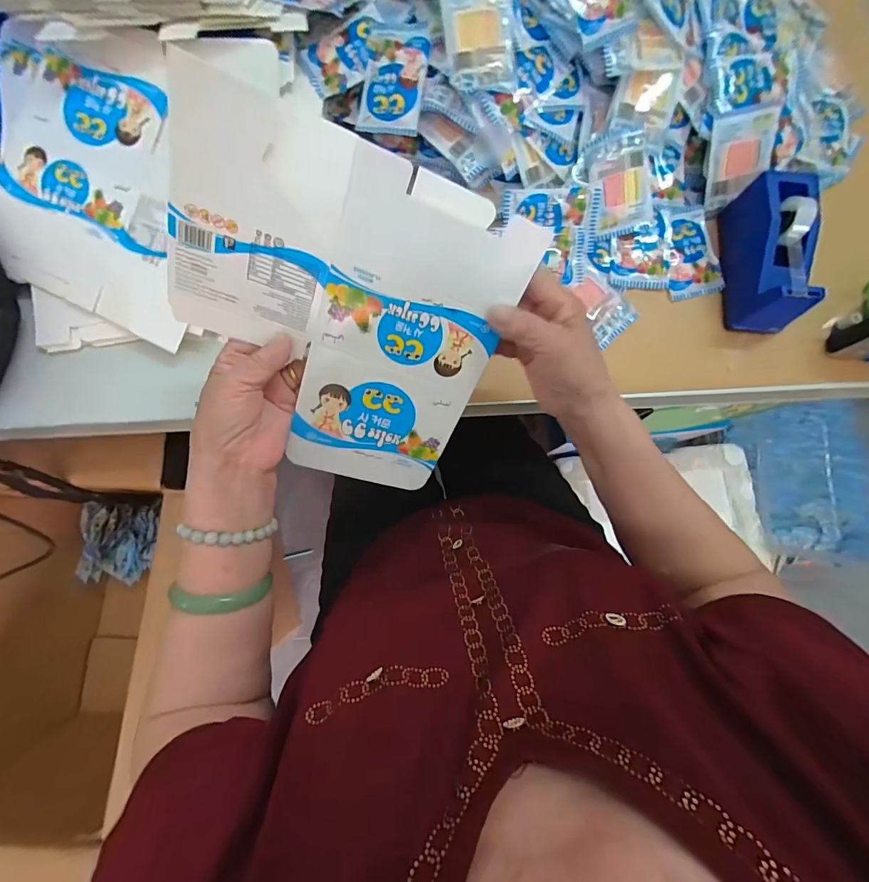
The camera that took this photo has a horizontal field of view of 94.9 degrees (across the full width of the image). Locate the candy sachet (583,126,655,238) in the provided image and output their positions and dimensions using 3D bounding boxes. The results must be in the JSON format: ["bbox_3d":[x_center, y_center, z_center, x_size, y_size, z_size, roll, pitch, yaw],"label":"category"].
[{"bbox_3d":[0.204,-0.284,0.438,0.064,0.014,0.095,-13,107,3],"label":"candy sachet"}]

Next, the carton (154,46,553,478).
[{"bbox_3d":[-0.075,-0.081,0.311,0.235,0.012,0.264,15,123,-16],"label":"carton"}]

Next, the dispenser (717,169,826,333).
[{"bbox_3d":[0.353,-0.197,0.420,0.058,0.069,0.147,6,79,0],"label":"dispenser"}]

